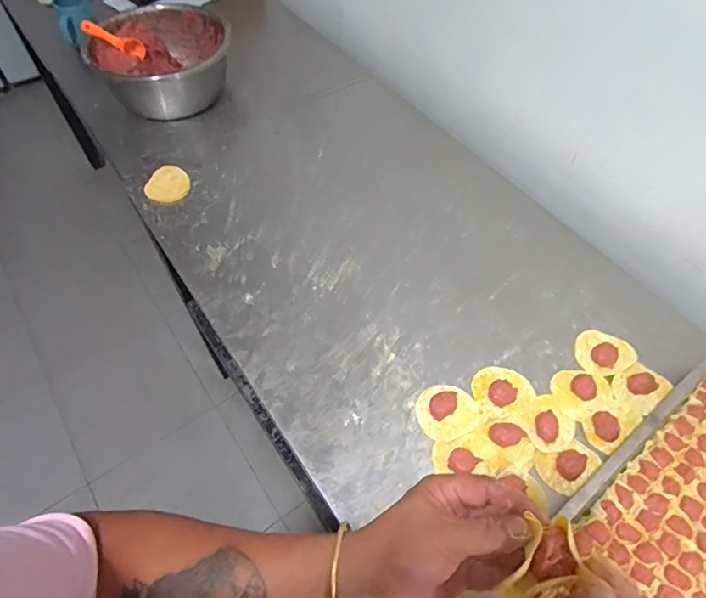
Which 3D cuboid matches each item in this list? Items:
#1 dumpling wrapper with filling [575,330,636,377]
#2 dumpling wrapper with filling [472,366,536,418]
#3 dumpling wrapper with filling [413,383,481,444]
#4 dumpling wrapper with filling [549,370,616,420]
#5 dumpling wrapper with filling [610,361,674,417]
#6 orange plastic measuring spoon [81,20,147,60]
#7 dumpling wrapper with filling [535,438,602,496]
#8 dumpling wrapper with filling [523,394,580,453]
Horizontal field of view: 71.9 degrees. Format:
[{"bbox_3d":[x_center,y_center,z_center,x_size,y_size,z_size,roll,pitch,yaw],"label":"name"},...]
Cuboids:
[{"bbox_3d":[0.368,0.077,0.719,0.075,0.011,0.073,0,55,0],"label":"dumpling wrapper with filling"},{"bbox_3d":[0.212,0.127,0.685,0.084,0.010,0.073,-7,56,-5],"label":"dumpling wrapper with filling"},{"bbox_3d":[0.129,0.153,0.668,0.082,0.007,0.076,0,55,0],"label":"dumpling wrapper with filling"},{"bbox_3d":[0.320,0.126,0.684,0.083,0.024,0.069,-29,60,-19],"label":"dumpling wrapper with filling"},{"bbox_3d":[0.404,0.125,0.686,0.070,0.014,0.060,-32,61,-20],"label":"dumpling wrapper with filling"},{"bbox_3d":[-0.475,-0.519,0.973,0.029,0.135,0.040,47,113,29],"label":"orange plastic measuring spoon"},{"bbox_3d":[0.278,0.213,0.631,0.076,0.013,0.059,-33,62,-21],"label":"dumpling wrapper with filling"},{"bbox_3d":[0.264,0.166,0.656,0.068,0.011,0.067,0,55,0],"label":"dumpling wrapper with filling"}]

